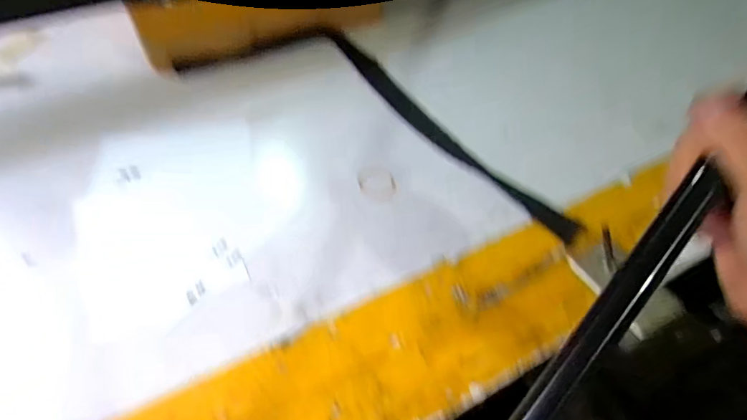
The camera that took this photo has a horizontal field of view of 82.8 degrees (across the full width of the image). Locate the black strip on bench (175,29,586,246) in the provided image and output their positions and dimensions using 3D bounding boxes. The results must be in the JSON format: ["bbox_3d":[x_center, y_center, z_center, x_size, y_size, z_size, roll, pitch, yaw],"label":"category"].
[{"bbox_3d":[0.017,-0.140,0.536,0.519,0.019,0.190,26,53,16],"label":"black strip on bench"}]

